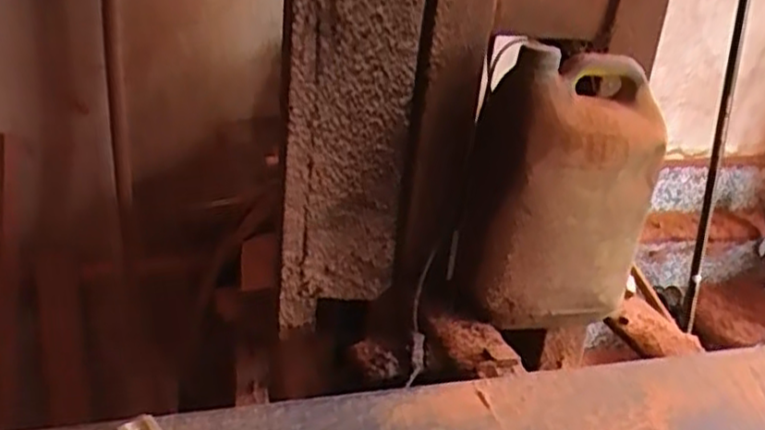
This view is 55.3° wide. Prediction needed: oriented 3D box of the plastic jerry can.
[{"bbox_3d":[0.188,-0.029,0.784,0.185,0.263,0.127,2,24,-8],"label":"plastic jerry can"}]

